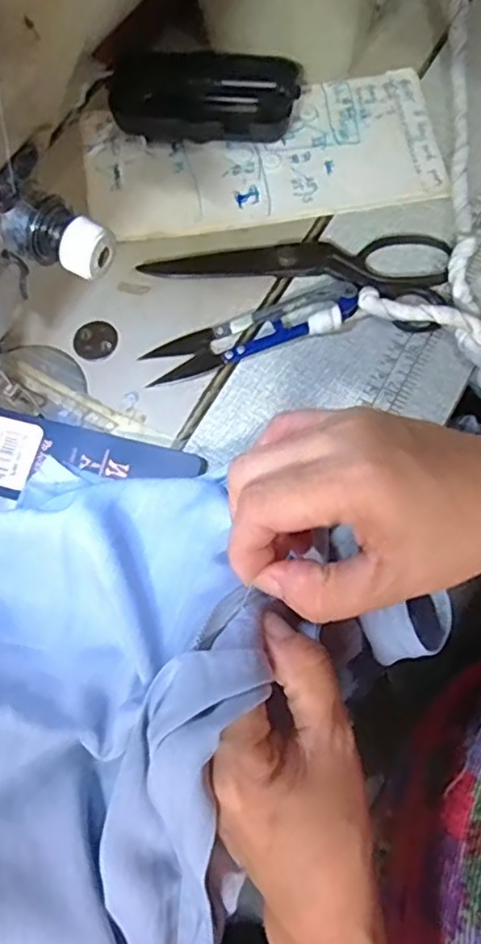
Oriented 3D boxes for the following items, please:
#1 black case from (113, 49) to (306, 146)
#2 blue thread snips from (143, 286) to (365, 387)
[{"bbox_3d":[-0.021,-0.225,0.381,0.108,0.031,0.048,2,71,3],"label":"black case"},{"bbox_3d":[0.006,-0.076,0.339,0.115,0.017,0.026,-15,71,-3],"label":"blue thread snips"}]

